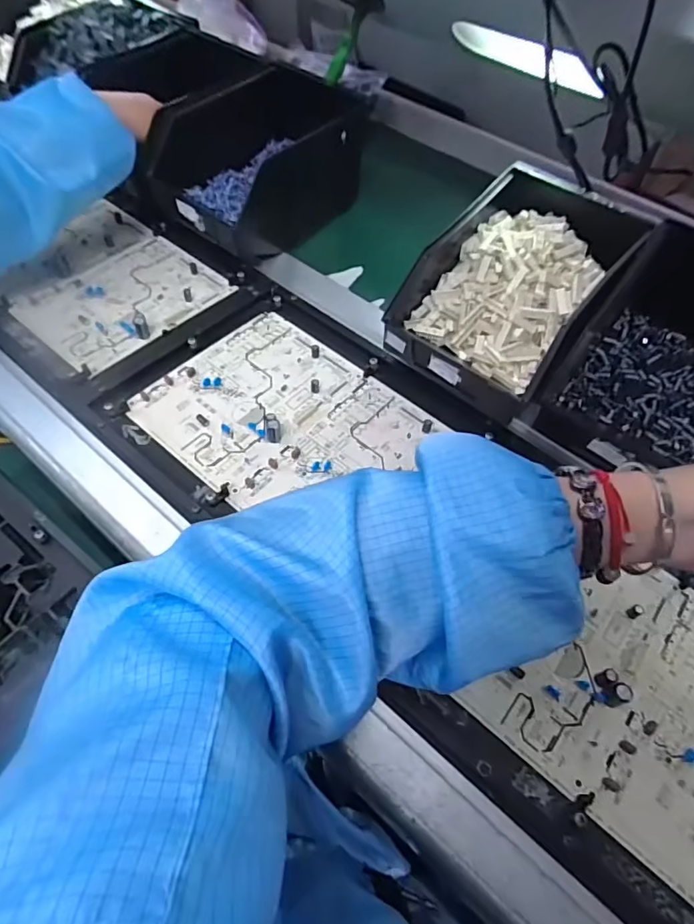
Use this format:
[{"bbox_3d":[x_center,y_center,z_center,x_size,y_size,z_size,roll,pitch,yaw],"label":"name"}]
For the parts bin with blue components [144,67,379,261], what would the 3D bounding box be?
[{"bbox_3d":[-0.103,-0.347,0.610,0.145,0.127,0.215,37,61,19],"label":"parts bin with blue components"}]

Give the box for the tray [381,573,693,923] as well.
[{"bbox_3d":[0.236,0.180,0.362,0.288,0.021,0.252,38,61,19],"label":"tray"}]

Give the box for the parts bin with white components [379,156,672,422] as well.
[{"bbox_3d":[0.158,-0.159,0.499,0.155,0.125,0.229,34,60,17],"label":"parts bin with white components"}]

